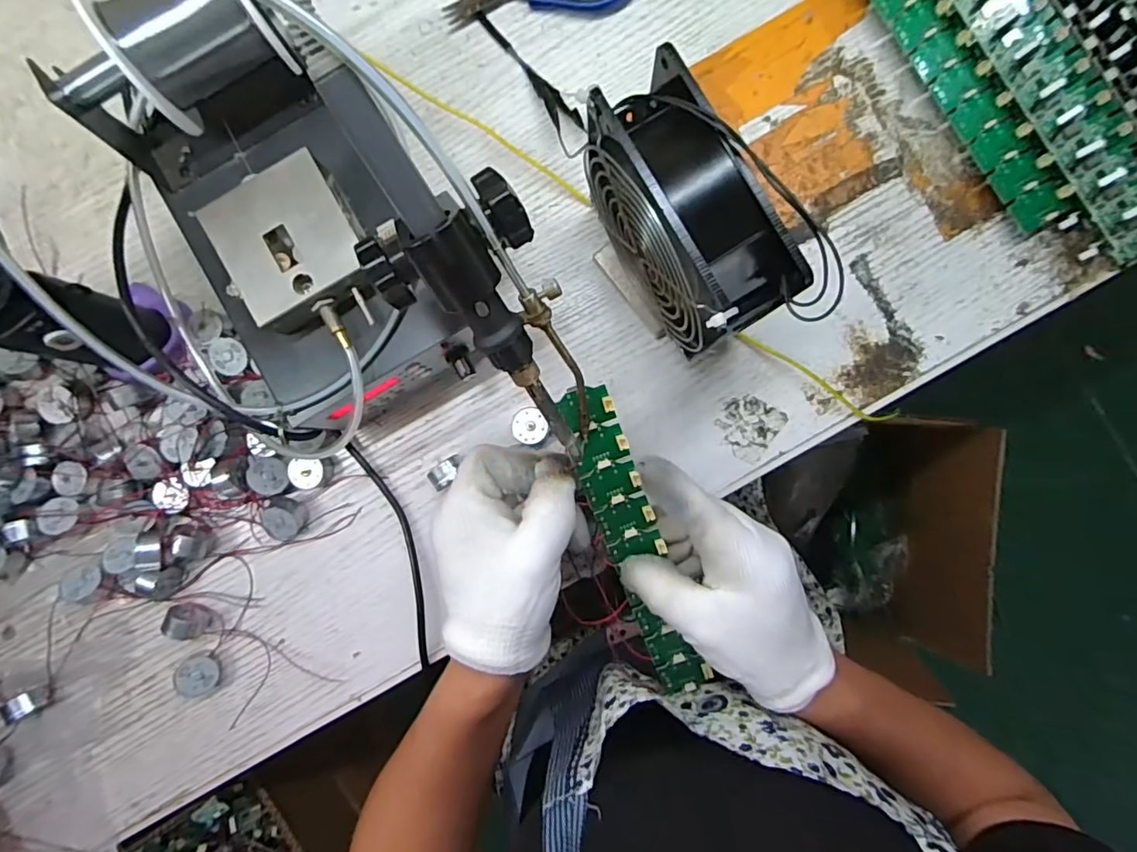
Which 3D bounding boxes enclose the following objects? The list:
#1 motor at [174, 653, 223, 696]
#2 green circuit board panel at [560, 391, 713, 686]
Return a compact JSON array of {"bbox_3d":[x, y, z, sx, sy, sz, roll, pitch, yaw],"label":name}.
[{"bbox_3d":[-0.238,0.159,0.348,0.024,0.012,0.024,-16,87,-39],"label":"motor"},{"bbox_3d":[0.038,0.070,0.300,0.030,0.008,0.193,-19,107,1],"label":"green circuit board panel"}]

